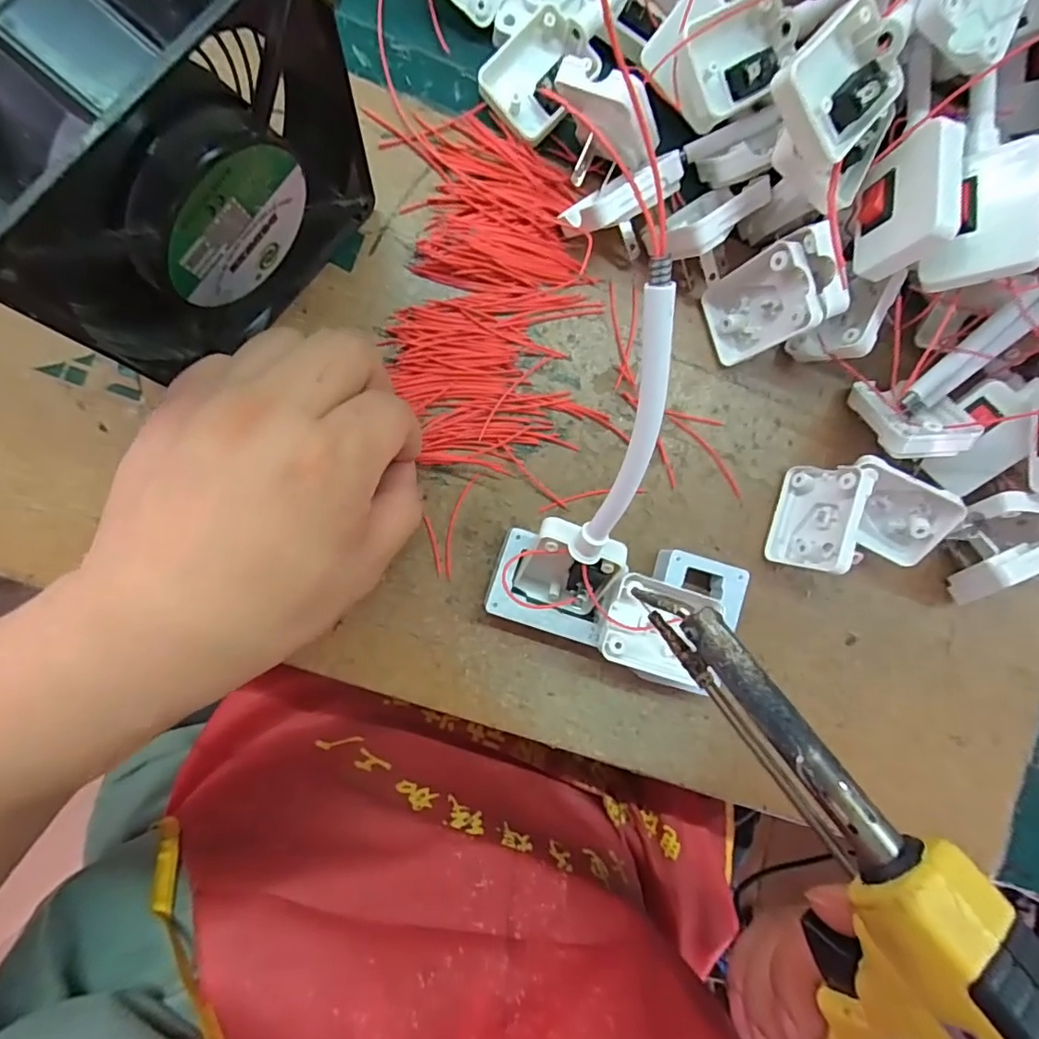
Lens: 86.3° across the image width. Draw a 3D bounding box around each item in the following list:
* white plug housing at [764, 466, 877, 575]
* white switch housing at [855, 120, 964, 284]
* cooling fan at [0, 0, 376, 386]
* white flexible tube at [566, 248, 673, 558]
[{"bbox_3d":[0.139,0.000,0.258,0.012,0.040,0.048,18,87,-26],"label":"white plug housing"},{"bbox_3d":[0.152,-0.125,0.217,0.016,0.034,0.050,5,89,-8],"label":"white switch housing"},{"bbox_3d":[-0.105,-0.111,0.187,0.043,0.120,0.126,40,85,-5],"label":"cooling fan"},{"bbox_3d":[0.035,-0.025,0.179,0.015,0.007,0.110,2,132,-7],"label":"white flexible tube"}]

